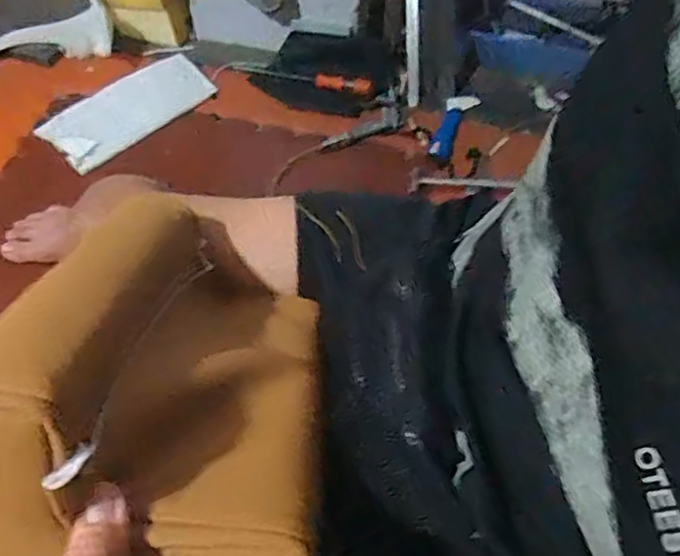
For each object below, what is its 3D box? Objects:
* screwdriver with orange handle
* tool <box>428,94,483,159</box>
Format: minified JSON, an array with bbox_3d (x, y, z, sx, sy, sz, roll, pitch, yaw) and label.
[{"bbox_3d":[-0.074,-0.379,1.186,0.272,0.021,0.031,16,57,8],"label":"screwdriver with orange handle"},{"bbox_3d":[0.196,-0.274,1.131,0.050,0.018,0.175,24,59,13],"label":"tool"}]

